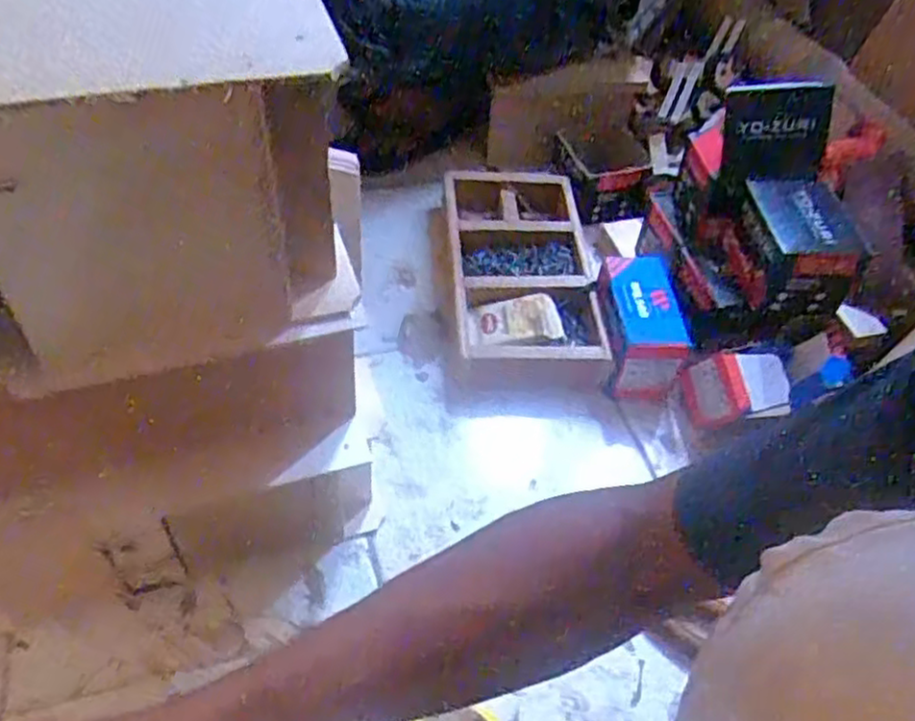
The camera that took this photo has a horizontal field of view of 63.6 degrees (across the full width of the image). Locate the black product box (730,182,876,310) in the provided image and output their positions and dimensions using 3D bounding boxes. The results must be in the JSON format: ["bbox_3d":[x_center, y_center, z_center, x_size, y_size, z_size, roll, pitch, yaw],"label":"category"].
[{"bbox_3d":[0.348,-0.123,0.775,0.098,0.086,0.116,0,49,-7],"label":"black product box"}]

